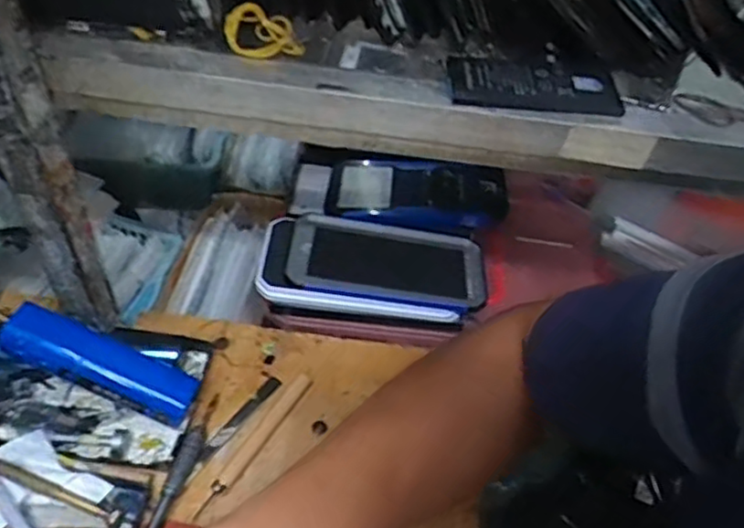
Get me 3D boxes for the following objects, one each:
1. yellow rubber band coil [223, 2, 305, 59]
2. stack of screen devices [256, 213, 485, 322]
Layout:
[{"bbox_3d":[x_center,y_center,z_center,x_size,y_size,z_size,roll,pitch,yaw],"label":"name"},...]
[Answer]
[{"bbox_3d":[-0.065,-0.141,0.402,0.046,0.021,0.029,-1,48,-8],"label":"yellow rubber band coil"},{"bbox_3d":[-0.001,0.003,0.599,0.195,0.021,0.099,9,47,1],"label":"stack of screen devices"}]

